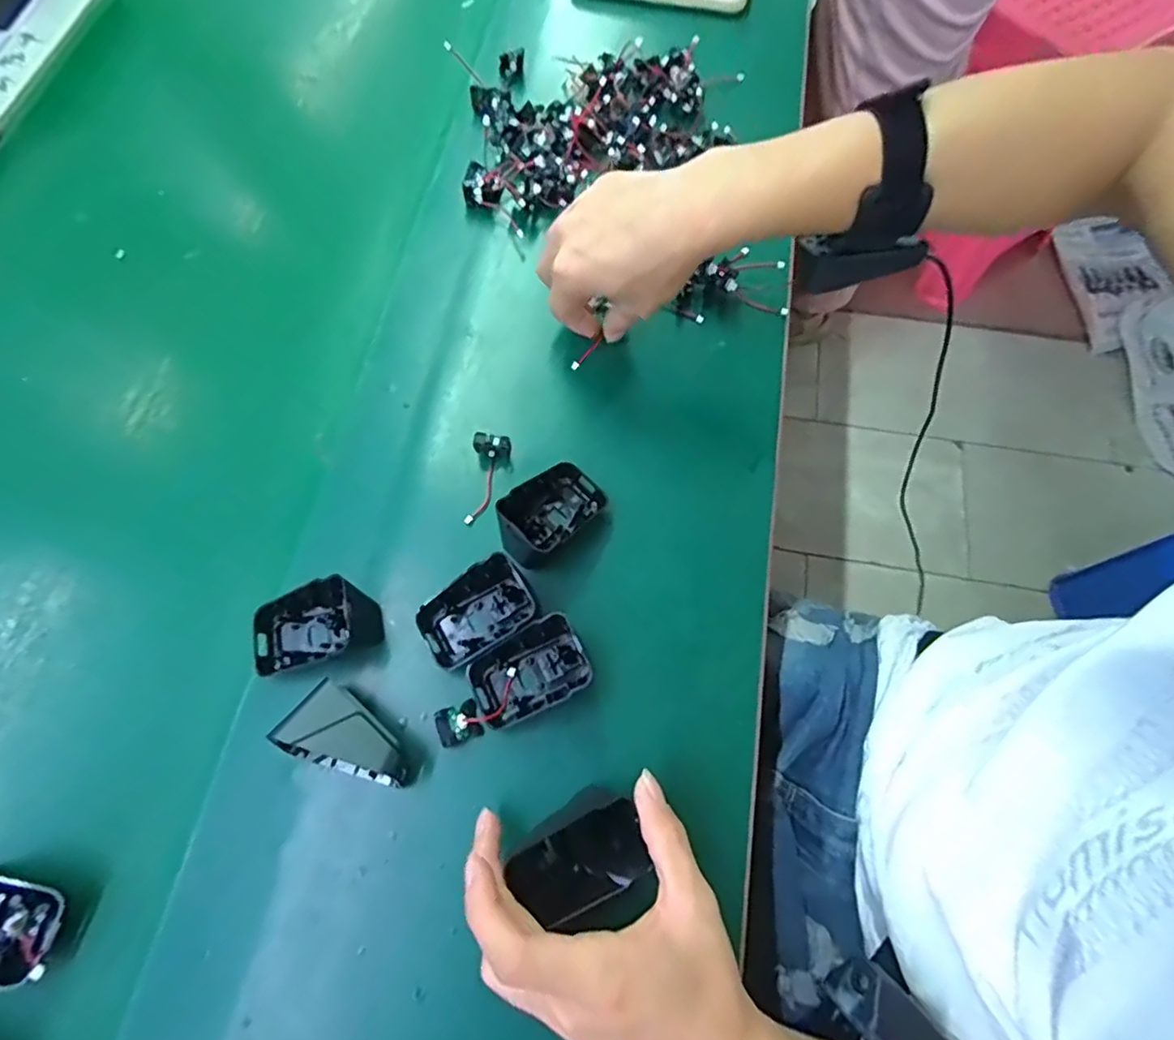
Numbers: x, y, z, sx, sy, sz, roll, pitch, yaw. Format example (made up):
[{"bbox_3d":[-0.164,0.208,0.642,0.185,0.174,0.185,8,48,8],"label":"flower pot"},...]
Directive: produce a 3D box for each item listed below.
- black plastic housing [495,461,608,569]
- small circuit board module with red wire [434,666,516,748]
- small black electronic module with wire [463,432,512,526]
[{"bbox_3d":[-0.022,-0.007,0.371,0.041,0.043,0.069,40,75,14],"label":"black plastic housing"},{"bbox_3d":[-0.061,0.109,0.343,0.053,0.015,0.022,-31,72,-11],"label":"small circuit board module with red wire"},{"bbox_3d":[-0.065,-0.030,0.391,0.024,0.016,0.065,5,69,2],"label":"small black electronic module with wire"}]

